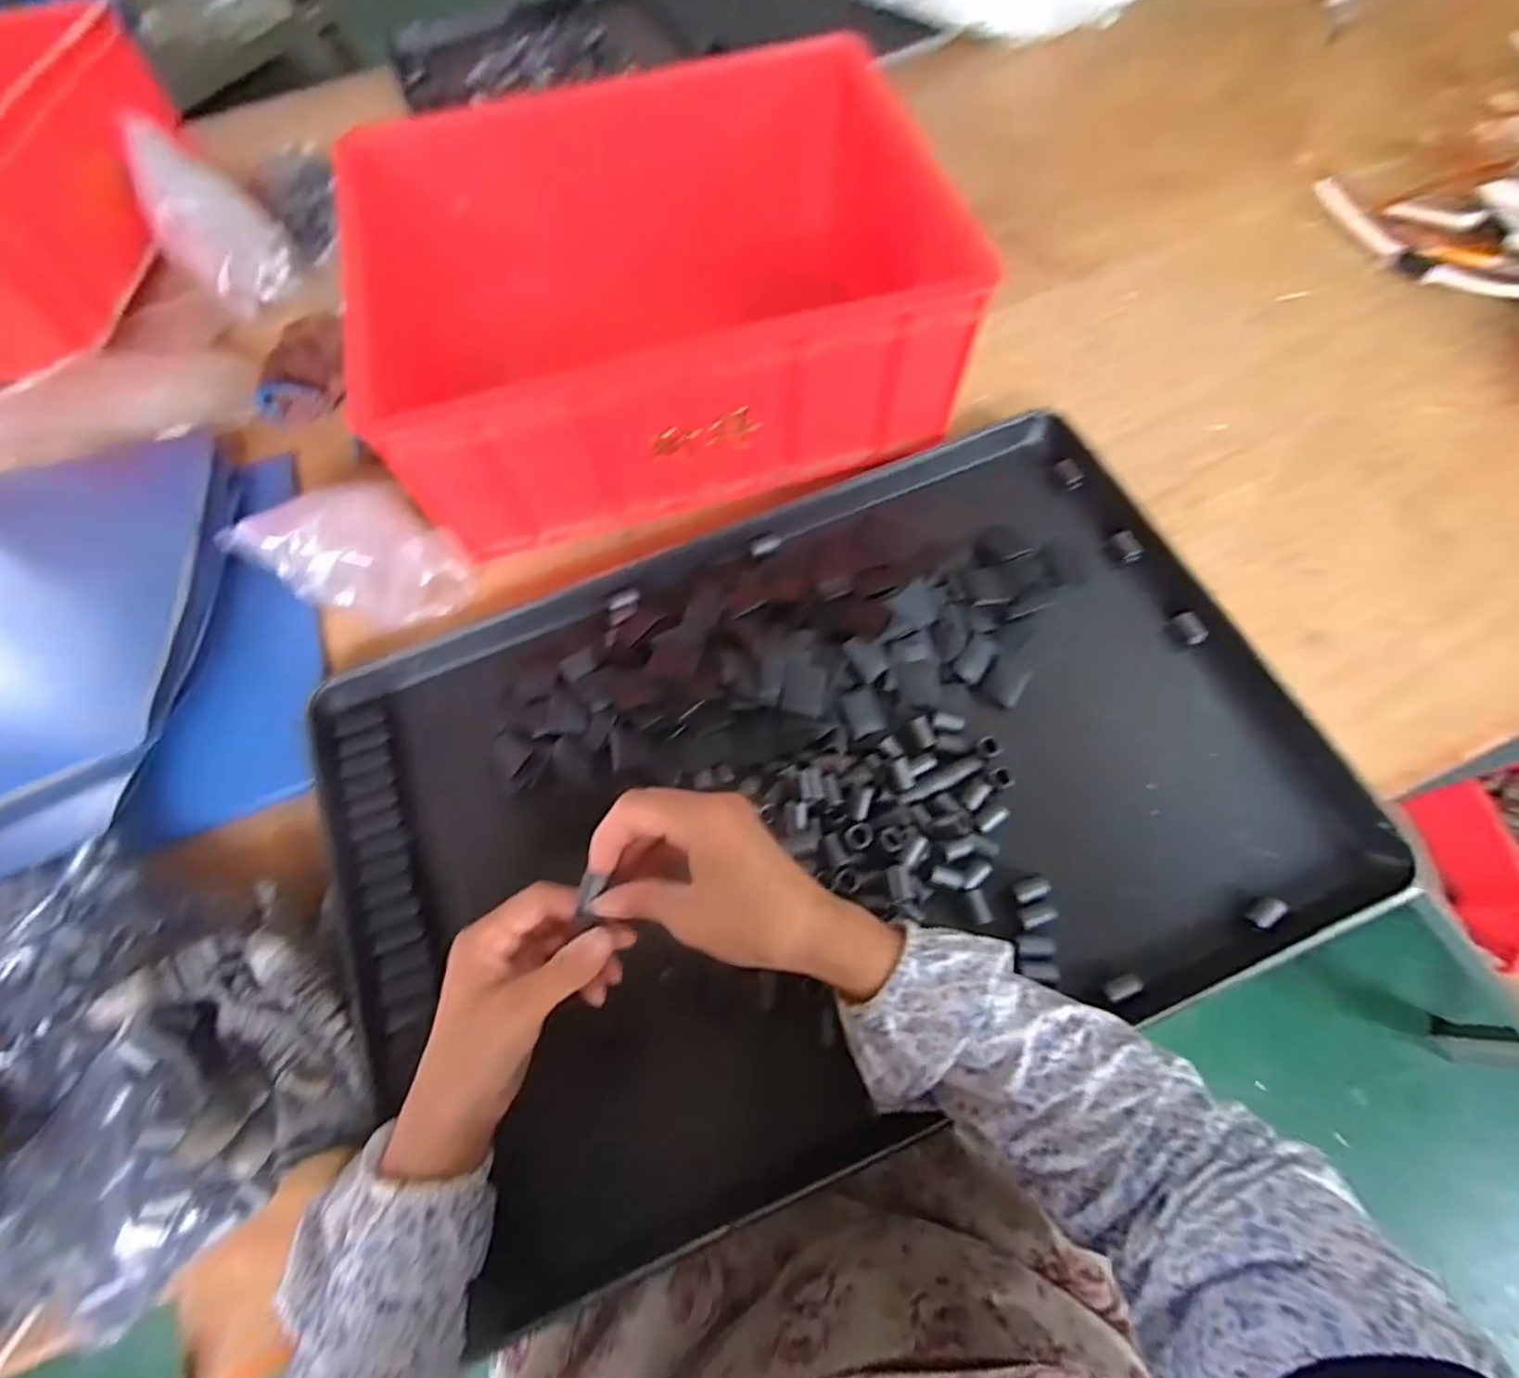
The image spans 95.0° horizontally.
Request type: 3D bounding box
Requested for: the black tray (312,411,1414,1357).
[{"bbox_3d":[0.035,0.045,0.438,0.576,0.031,0.404,-23,68,-7],"label":"black tray"}]

